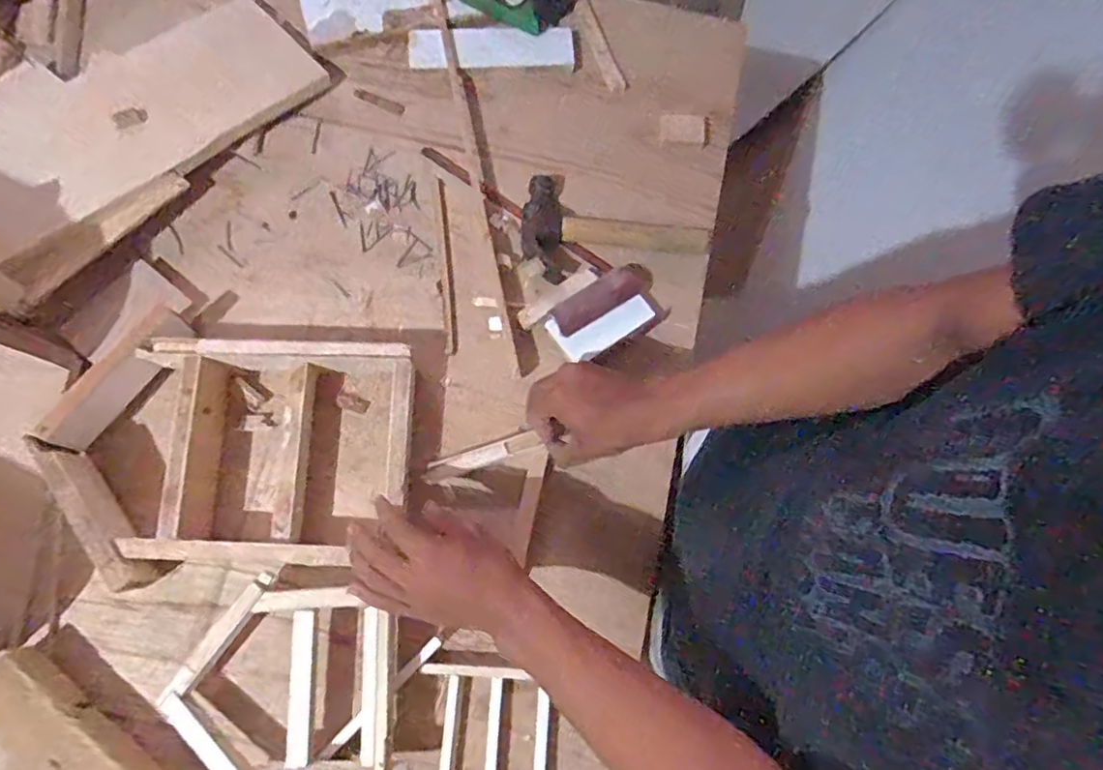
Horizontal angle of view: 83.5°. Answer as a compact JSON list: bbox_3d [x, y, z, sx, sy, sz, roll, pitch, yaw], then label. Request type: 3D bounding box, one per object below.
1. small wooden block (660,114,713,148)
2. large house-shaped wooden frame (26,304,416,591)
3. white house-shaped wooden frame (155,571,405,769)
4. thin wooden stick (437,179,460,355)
[{"bbox_3d":[0.170,-0.326,0.777,0.064,0.011,0.034,11,75,1],"label":"small wooden block"},{"bbox_3d":[-0.324,0.070,0.635,0.343,0.067,0.269,10,75,0],"label":"large house-shaped wooden frame"},{"bbox_3d":[-0.249,0.280,0.575,0.198,0.054,0.192,-9,76,-4],"label":"white house-shaped wooden frame"},{"bbox_3d":[-0.123,-0.143,0.735,0.016,0.010,0.219,-5,75,-3],"label":"thin wooden stick"}]

